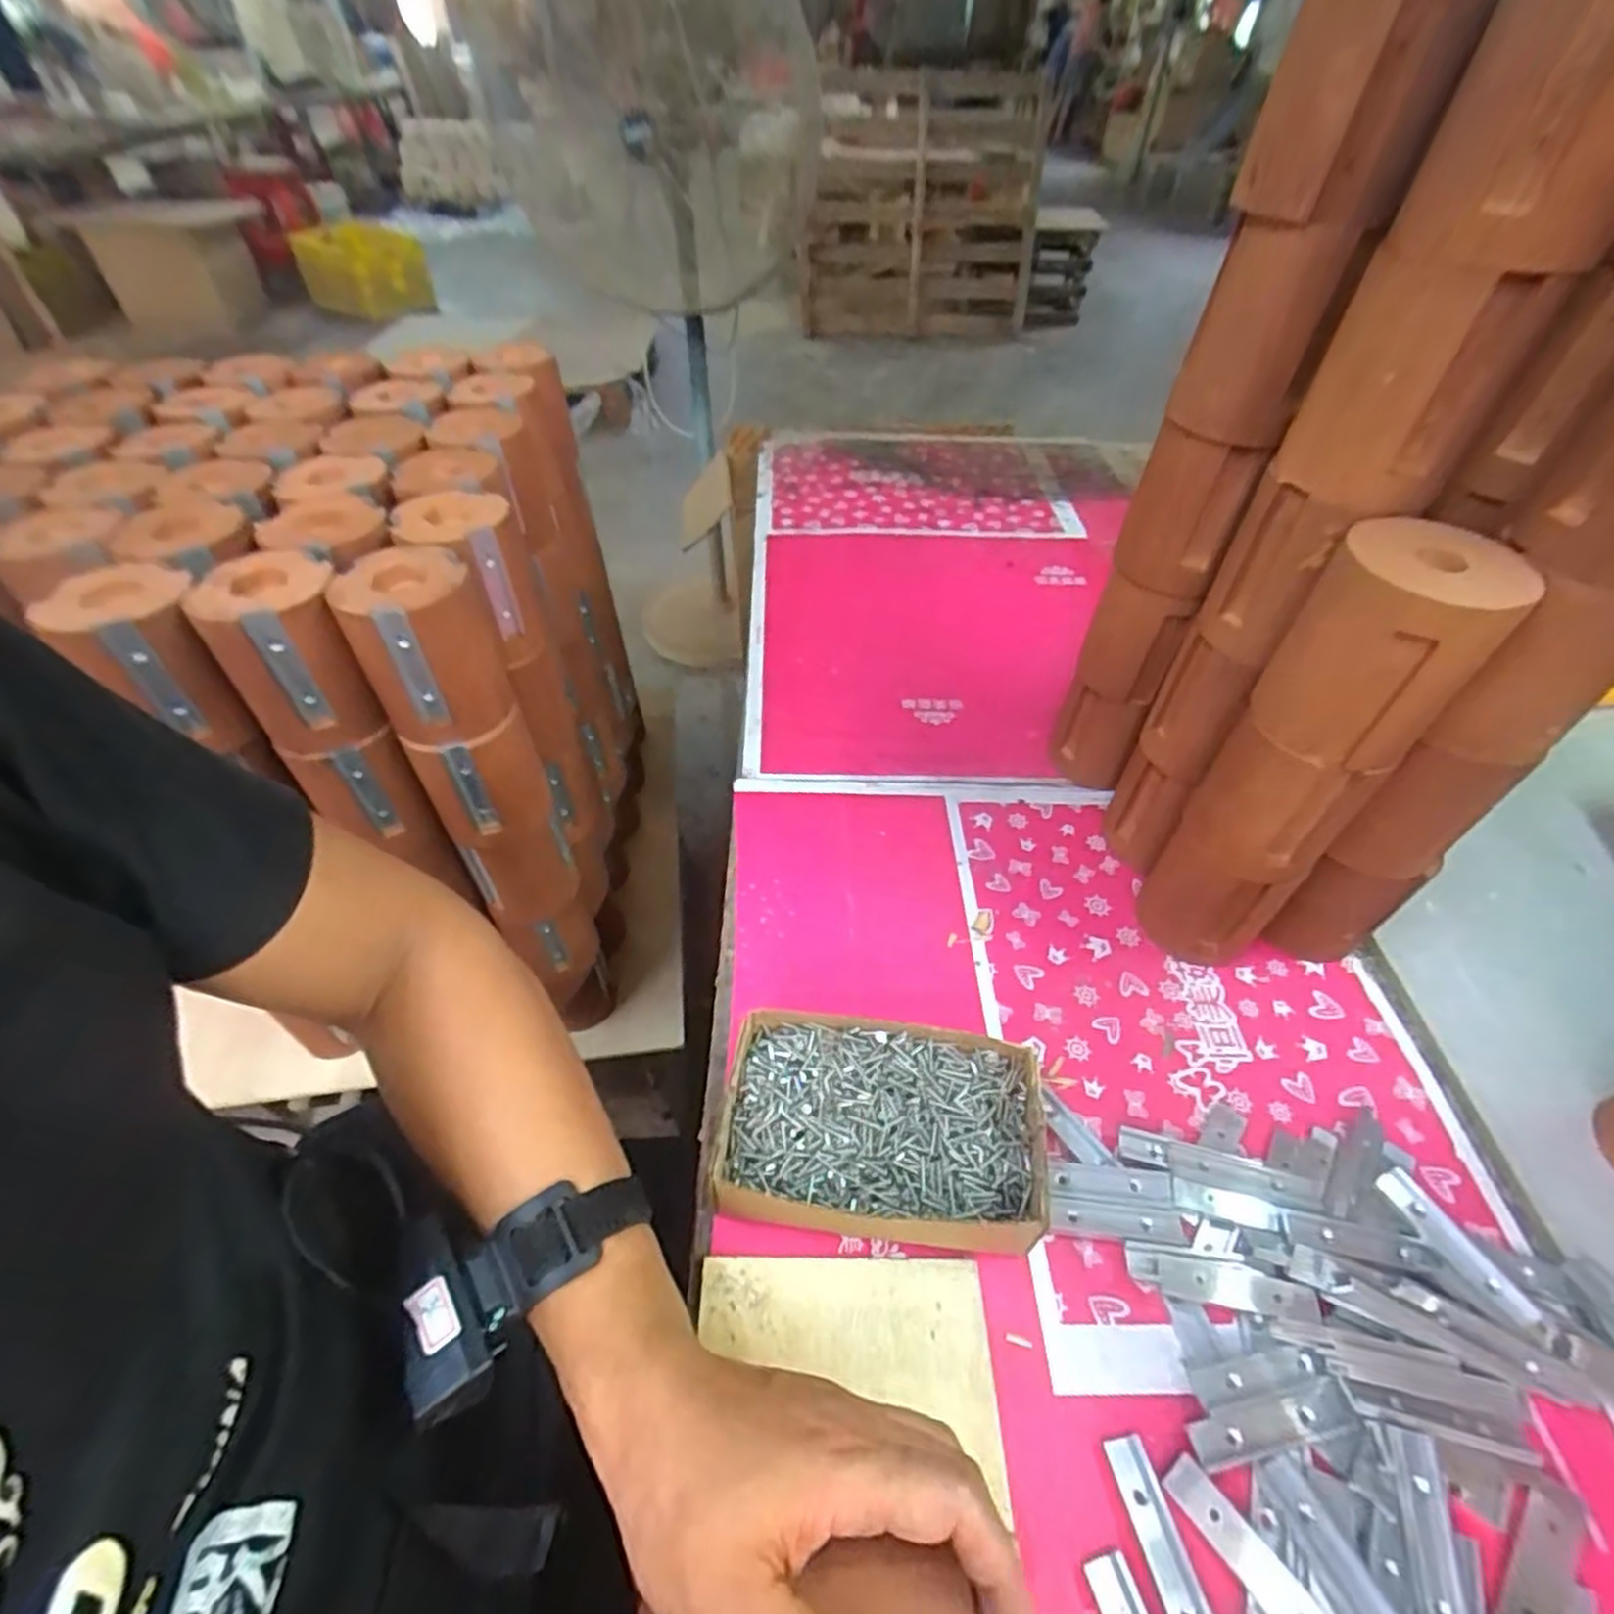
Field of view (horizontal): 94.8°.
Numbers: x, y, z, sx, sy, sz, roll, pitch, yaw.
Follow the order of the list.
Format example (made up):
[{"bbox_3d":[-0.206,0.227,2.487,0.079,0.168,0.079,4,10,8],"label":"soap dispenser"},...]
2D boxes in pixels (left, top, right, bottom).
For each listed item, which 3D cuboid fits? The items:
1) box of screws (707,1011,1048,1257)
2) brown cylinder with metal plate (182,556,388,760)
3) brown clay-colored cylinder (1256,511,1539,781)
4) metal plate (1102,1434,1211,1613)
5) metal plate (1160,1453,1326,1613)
[{"bbox_3d":[0.043,0.187,0.426,0.175,0.054,0.112,7,48,6],"label":"box of screws"},{"bbox_3d":[-0.322,-0.096,0.471,0.076,0.102,0.072,-22,52,-19],"label":"brown cylinder with metal plate"},{"bbox_3d":[0.286,-0.078,0.373,0.076,0.102,0.060,34,56,27],"label":"brown clay-colored cylinder"},{"bbox_3d":[0.159,0.330,0.328,0.018,0.006,0.079,-10,48,-7],"label":"metal plate"},{"bbox_3d":[0.194,0.328,0.321,0.018,0.004,0.078,-36,48,-17],"label":"metal plate"}]

